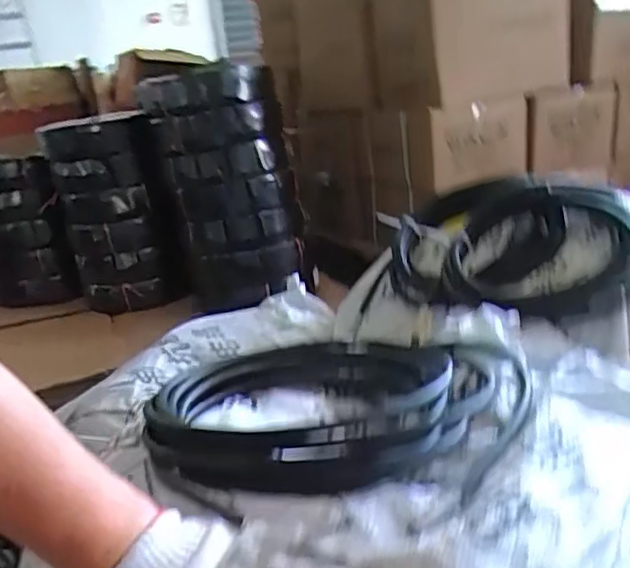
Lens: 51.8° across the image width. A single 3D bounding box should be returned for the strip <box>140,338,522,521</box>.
[{"bbox_3d":[0.019,0.110,0.601,0.339,0.064,0.310,-1,19,16],"label":"strip"}]

